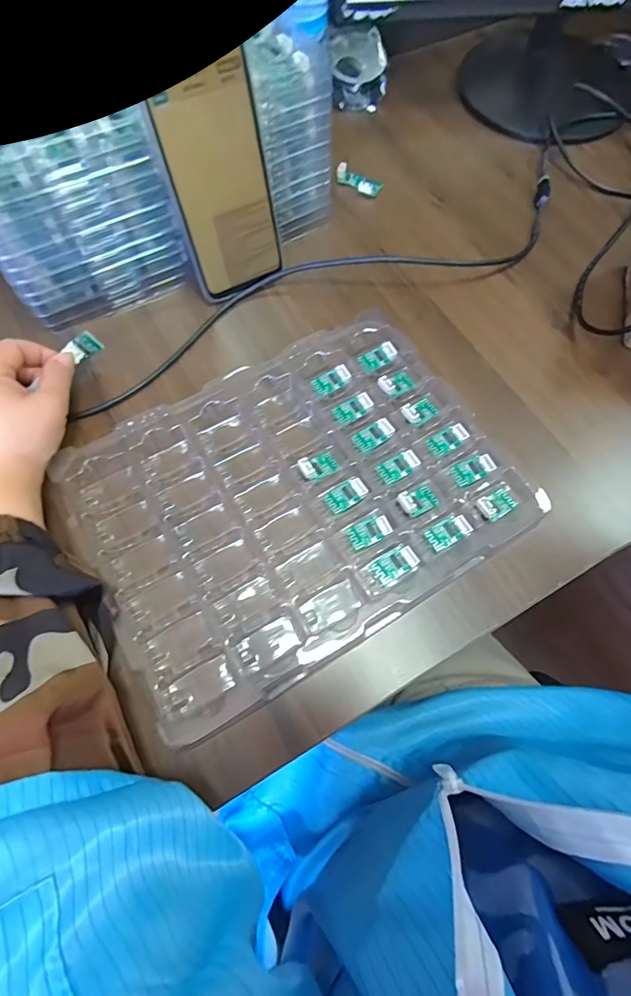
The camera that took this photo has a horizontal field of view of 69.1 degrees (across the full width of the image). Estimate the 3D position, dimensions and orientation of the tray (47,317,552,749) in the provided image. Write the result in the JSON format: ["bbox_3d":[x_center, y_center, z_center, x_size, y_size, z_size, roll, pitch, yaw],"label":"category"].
[{"bbox_3d":[-0.013,-0.007,0.315,0.275,0.020,0.211,-29,72,-13],"label":"tray"}]

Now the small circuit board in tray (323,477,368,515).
[{"bbox_3d":[0.022,-0.002,0.319,0.028,0.007,0.017,-30,72,-14],"label":"small circuit board in tray"}]

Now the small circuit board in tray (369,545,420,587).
[{"bbox_3d":[0.052,0.044,0.300,0.030,0.004,0.017,-35,72,4],"label":"small circuit board in tray"}]

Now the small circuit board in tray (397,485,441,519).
[{"bbox_3d":[0.073,0.001,0.318,0.028,0.009,0.018,-25,71,-12],"label":"small circuit board in tray"}]

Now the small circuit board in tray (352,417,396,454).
[{"bbox_3d":[0.043,-0.047,0.338,0.029,0.006,0.017,-32,72,-14],"label":"small circuit board in tray"}]

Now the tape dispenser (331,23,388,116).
[{"bbox_3d":[0.048,-0.475,0.508,0.064,0.043,0.068,-2,67,-2],"label":"tape dispenser"}]

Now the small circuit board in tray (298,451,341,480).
[{"bbox_3d":[0.003,-0.023,0.327,0.027,0.010,0.017,-24,71,-12],"label":"small circuit board in tray"}]

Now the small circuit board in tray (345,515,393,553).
[{"bbox_3d":[0.036,0.022,0.305,0.027,0.007,0.018,-21,70,-11],"label":"small circuit board in tray"}]

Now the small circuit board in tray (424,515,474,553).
[{"bbox_3d":[0.089,0.023,0.309,0.030,0.004,0.017,-33,72,4],"label":"small circuit board in tray"}]

